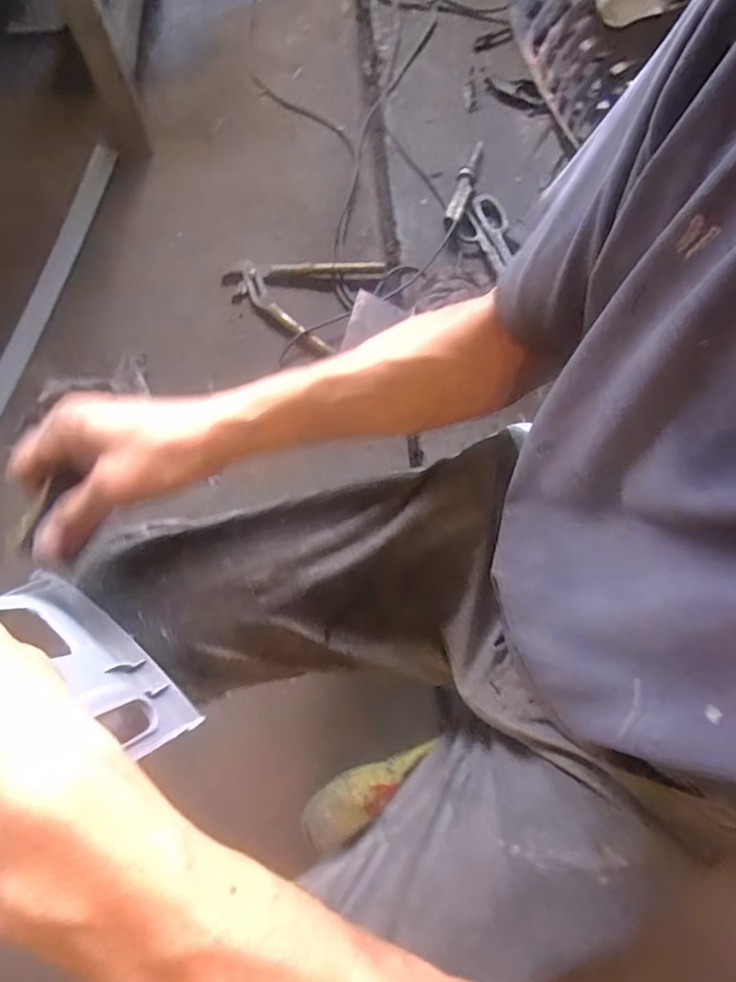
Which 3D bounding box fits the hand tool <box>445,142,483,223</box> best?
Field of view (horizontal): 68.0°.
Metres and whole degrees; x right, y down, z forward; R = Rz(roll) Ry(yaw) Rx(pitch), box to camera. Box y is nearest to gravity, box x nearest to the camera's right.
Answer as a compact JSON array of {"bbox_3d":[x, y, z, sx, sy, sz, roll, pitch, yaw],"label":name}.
[{"bbox_3d":[0.156,-0.500,0.881,0.025,0.019,0.170,17,76,3],"label":"hand tool"}]

